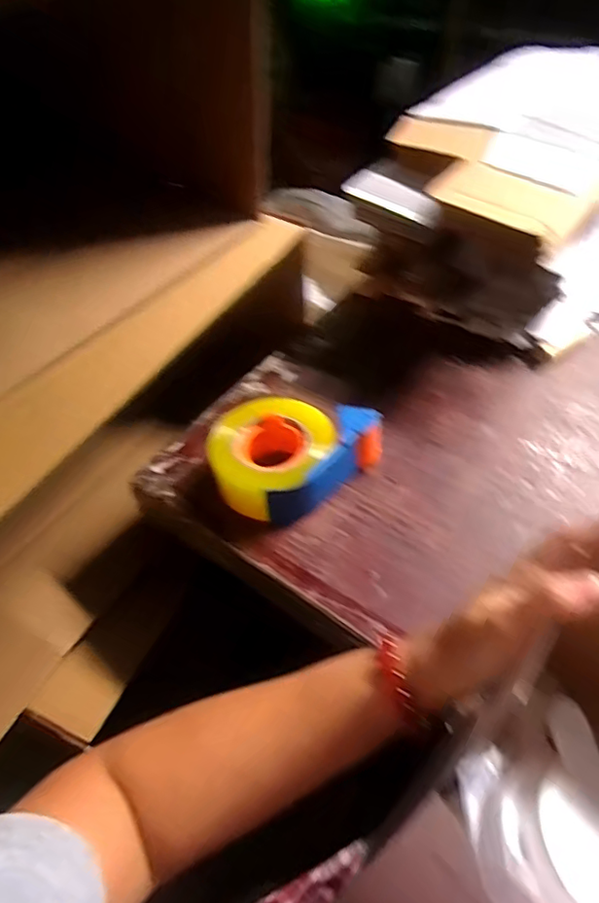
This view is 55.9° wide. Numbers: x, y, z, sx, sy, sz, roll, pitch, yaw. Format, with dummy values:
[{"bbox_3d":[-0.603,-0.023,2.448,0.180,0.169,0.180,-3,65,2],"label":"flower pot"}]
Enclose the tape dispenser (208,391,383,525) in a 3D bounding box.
[{"bbox_3d":[-0.006,-0.005,0.589,0.176,0.066,0.120,-24,51,-15],"label":"tape dispenser"}]

